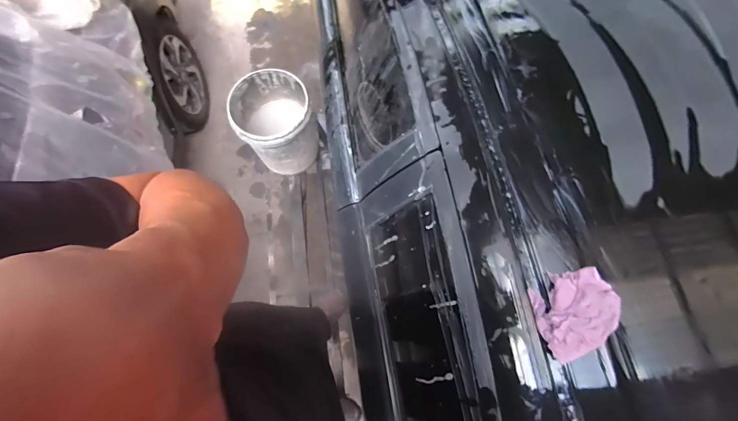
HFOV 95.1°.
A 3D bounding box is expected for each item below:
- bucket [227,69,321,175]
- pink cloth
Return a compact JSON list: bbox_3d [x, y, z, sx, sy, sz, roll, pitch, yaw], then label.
[{"bbox_3d":[-0.375,-0.342,1.414,0.296,0.361,0.322,0,76,1],"label":"bucket"},{"bbox_3d":[0.285,0.141,0.471,0.114,0.059,0.096,-40,78,-9],"label":"pink cloth"}]

